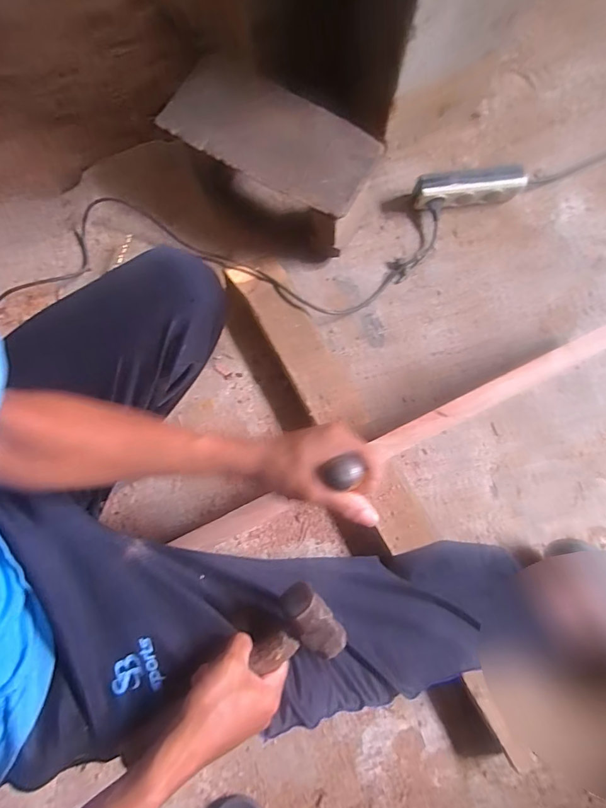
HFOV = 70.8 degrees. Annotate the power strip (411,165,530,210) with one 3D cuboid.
[{"bbox_3d":[0.301,-0.392,0.773,0.199,0.068,0.048,-8,78,-2],"label":"power strip"}]

